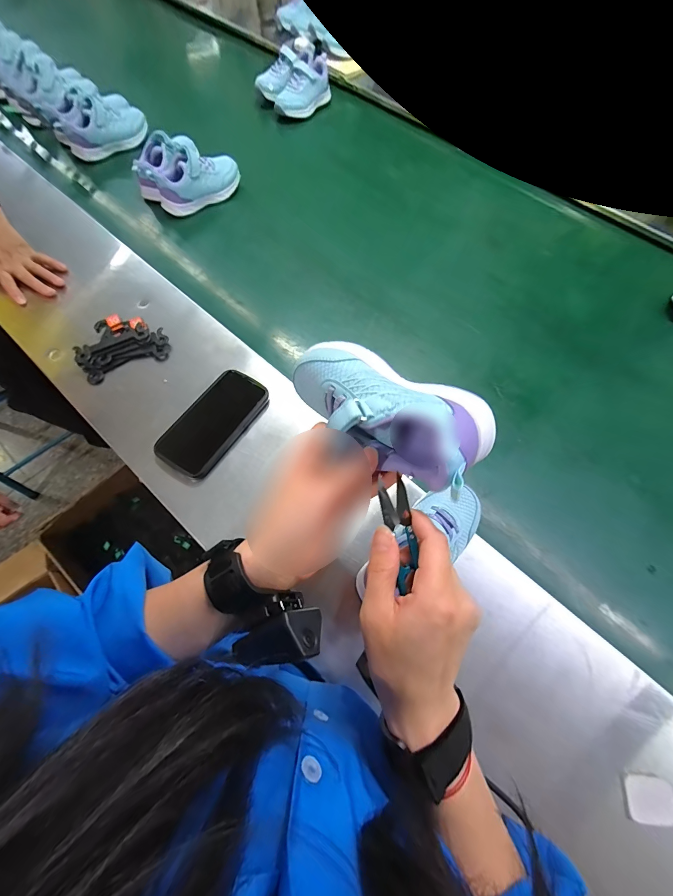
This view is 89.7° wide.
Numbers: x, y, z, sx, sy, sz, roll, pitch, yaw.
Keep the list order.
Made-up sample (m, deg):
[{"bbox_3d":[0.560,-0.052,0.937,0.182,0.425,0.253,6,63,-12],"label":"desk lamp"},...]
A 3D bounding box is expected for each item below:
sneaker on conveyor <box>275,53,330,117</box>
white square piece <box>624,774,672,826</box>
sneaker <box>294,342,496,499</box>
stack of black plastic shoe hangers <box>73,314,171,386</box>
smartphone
[{"bbox_3d":[-0.079,-0.892,0.847,0.060,0.077,0.175,35,72,12],"label":"sneaker on conveyor"},{"bbox_3d":[0.306,0.343,0.329,0.048,0.004,0.035,8,65,-2],"label":"white square piece"},{"bbox_3d":[0.031,-0.035,0.273,0.175,0.056,0.081,35,72,25],"label":"sneaker"},{"bbox_3d":[-0.324,-0.158,0.512,0.120,0.017,0.102,-17,68,-13],"label":"stack of black plastic shoe hangers"},{"bbox_3d":[-0.169,-0.038,0.470,0.084,0.014,0.161,31,66,9],"label":"smartphone"}]

